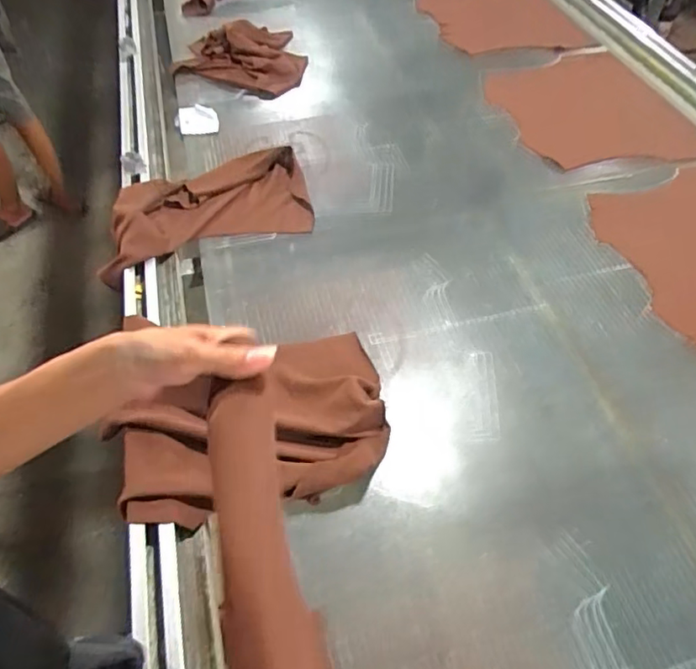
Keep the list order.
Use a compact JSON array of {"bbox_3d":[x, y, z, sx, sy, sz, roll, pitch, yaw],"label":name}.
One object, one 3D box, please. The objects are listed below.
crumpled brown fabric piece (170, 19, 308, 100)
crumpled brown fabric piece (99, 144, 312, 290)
[{"bbox_3d":[-0.242,-0.672,1.342,0.337,0.072,0.274,28,57,20],"label":"crumpled brown fabric piece"},{"bbox_3d":[-0.255,-0.231,1.014,0.375,0.052,0.212,-16,54,-12],"label":"crumpled brown fabric piece"}]

